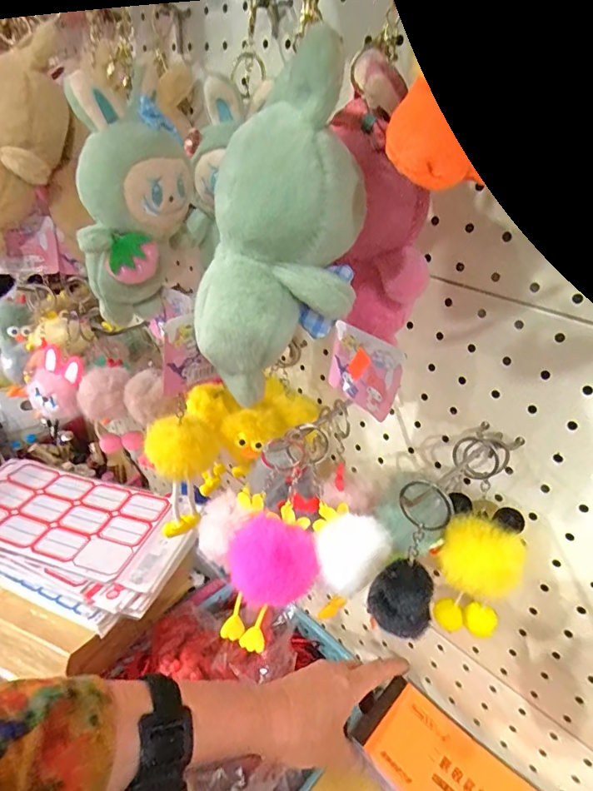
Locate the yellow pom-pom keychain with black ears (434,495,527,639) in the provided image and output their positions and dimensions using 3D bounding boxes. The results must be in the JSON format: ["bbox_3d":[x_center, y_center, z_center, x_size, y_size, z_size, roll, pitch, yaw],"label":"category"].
[{"bbox_3d":[0.126,0.125,0.347,0.057,0.103,0.054,25,33,30],"label":"yellow pom-pom keychain with black ears"}]

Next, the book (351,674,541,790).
[{"bbox_3d":[0.138,0.315,0.391,0.171,0.013,0.079,27,34,31],"label":"book"}]

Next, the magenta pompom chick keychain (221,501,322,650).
[{"bbox_3d":[-0.016,0.116,0.322,0.061,0.057,0.071,6,28,-3],"label":"magenta pompom chick keychain"}]

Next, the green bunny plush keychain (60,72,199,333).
[{"bbox_3d":[-0.110,-0.118,0.331,0.072,0.149,0.058,0,29,-13],"label":"green bunny plush keychain"}]

